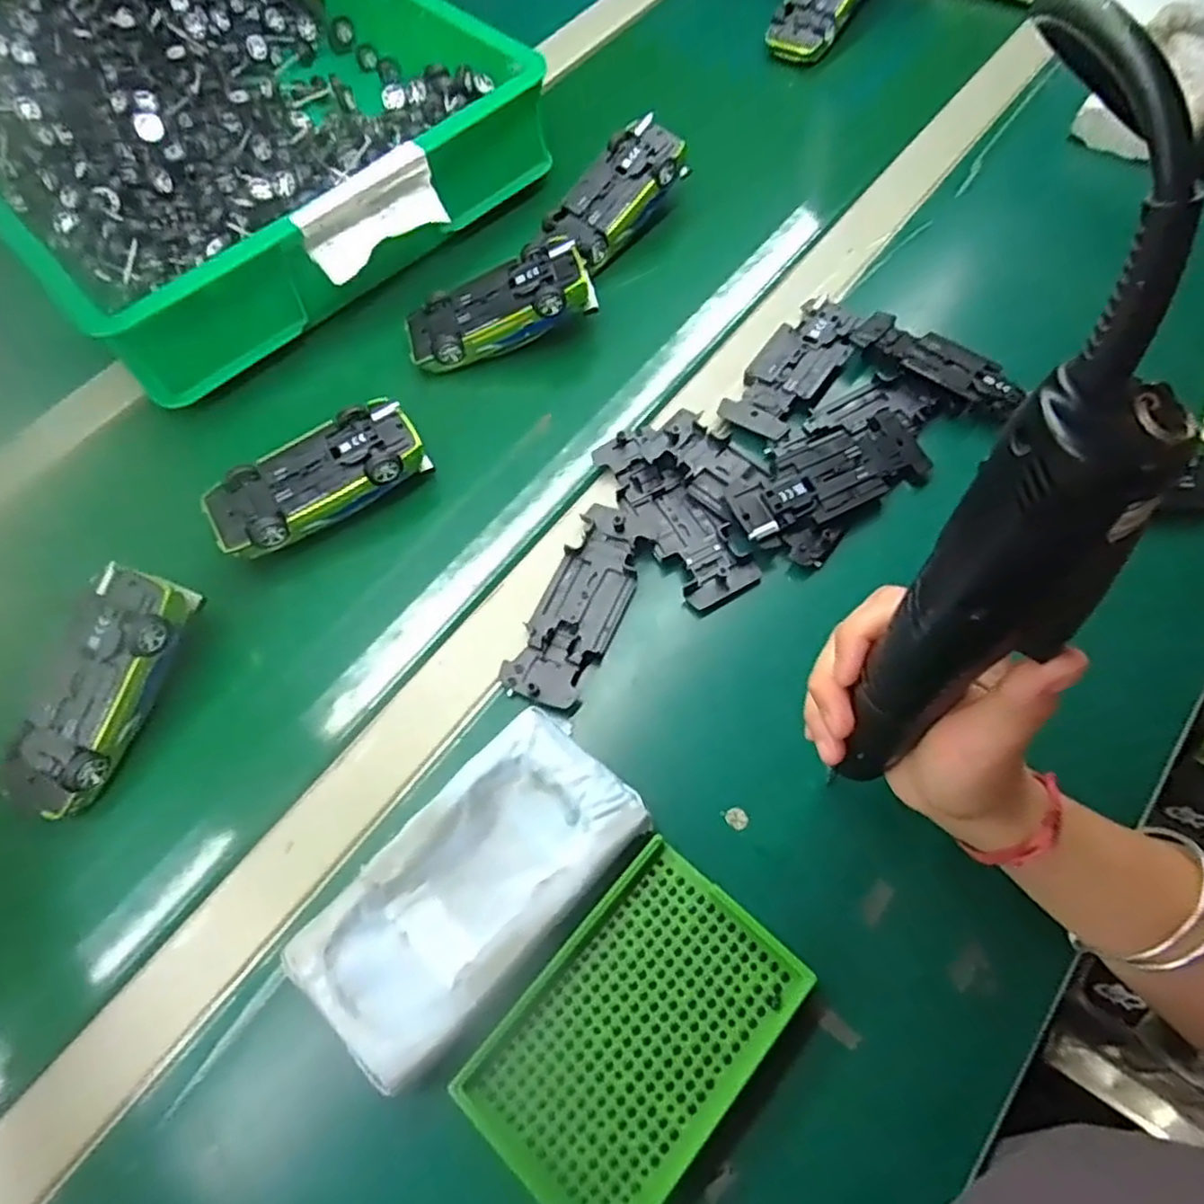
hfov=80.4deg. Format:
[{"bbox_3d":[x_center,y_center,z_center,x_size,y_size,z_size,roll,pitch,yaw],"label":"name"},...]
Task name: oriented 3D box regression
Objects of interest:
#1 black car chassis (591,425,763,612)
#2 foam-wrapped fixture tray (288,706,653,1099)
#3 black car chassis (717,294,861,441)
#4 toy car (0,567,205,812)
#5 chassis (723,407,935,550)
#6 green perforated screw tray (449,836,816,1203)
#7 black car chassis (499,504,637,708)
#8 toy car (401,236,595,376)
[{"bbox_3d":[0.041,-0.054,0.430,0.048,0.012,0.125,-28,66,-10],"label":"black car chassis"},{"bbox_3d":[-0.058,0.134,0.338,0.081,0.034,0.159,40,72,19],"label":"foam-wrapped fixture tray"},{"bbox_3d":[0.128,-0.156,0.468,0.049,0.010,0.120,32,70,17],"label":"black car chassis"},{"bbox_3d":[-0.270,0.047,0.385,0.042,0.038,0.130,20,80,12],"label":"toy car"},{"bbox_3d":[0.136,-0.075,0.428,0.125,0.015,0.052,-25,66,-9],"label":"chassis"},{"bbox_3d":[0.015,0.190,0.317,0.092,0.019,0.138,38,72,19],"label":"green perforated screw tray"},{"bbox_3d":[-0.011,0.000,0.410,0.046,0.008,0.125,21,67,12],"label":"black car chassis"},{"bbox_3d":[-0.071,-0.203,0.495,0.129,0.030,0.055,-20,64,9],"label":"toy car"}]

